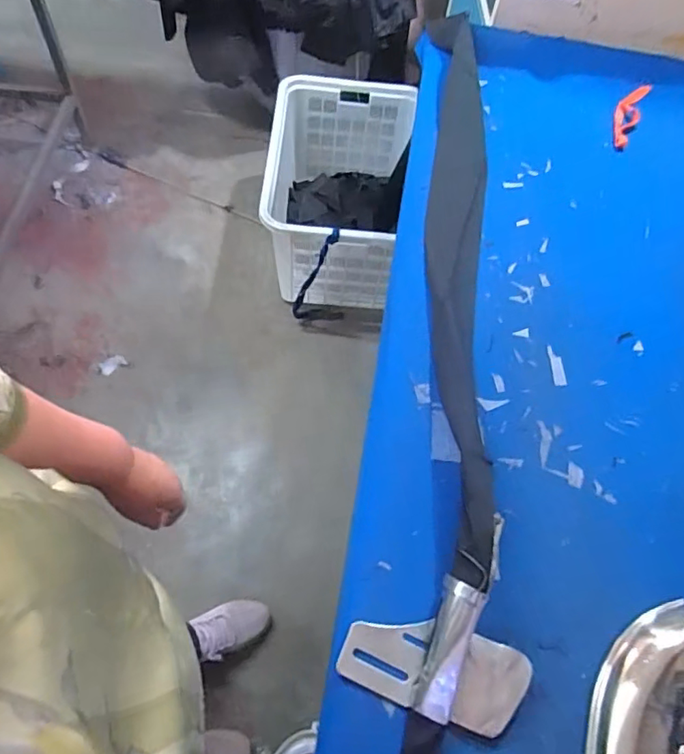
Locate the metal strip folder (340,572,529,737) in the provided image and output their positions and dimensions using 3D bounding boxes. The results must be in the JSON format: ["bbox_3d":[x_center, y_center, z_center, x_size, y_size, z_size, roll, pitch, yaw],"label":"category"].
[{"bbox_3d":[0.091,0.248,0.497,0.160,0.050,0.111,23,60,8],"label":"metal strip folder"}]

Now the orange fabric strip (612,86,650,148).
[{"bbox_3d":[0.527,-0.488,1.000,0.047,0.007,0.228,26,60,10],"label":"orange fabric strip"}]

